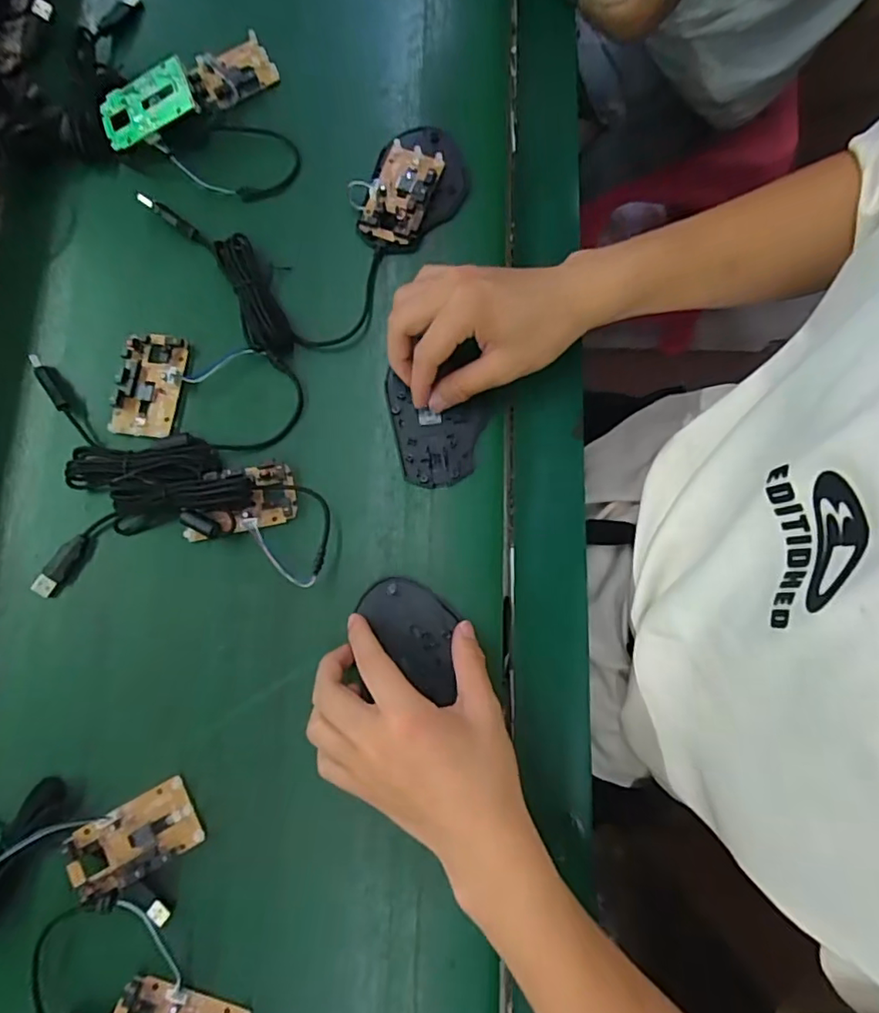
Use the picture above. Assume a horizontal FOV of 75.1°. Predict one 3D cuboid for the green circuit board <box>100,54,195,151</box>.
[{"bbox_3d":[-0.232,-0.318,0.449,0.077,0.007,0.047,-15,84,13],"label":"green circuit board"}]

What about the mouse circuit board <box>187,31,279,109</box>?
[{"bbox_3d":[-0.172,-0.358,0.472,0.070,0.016,0.053,-31,81,-4],"label":"mouse circuit board"}]

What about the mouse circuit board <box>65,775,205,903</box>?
[{"bbox_3d":[-0.196,0.212,0.364,0.077,0.014,0.045,-26,75,-13],"label":"mouse circuit board"}]

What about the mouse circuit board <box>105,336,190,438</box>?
[{"bbox_3d":[-0.215,-0.091,0.424,0.047,0.009,0.077,4,80,2],"label":"mouse circuit board"}]

